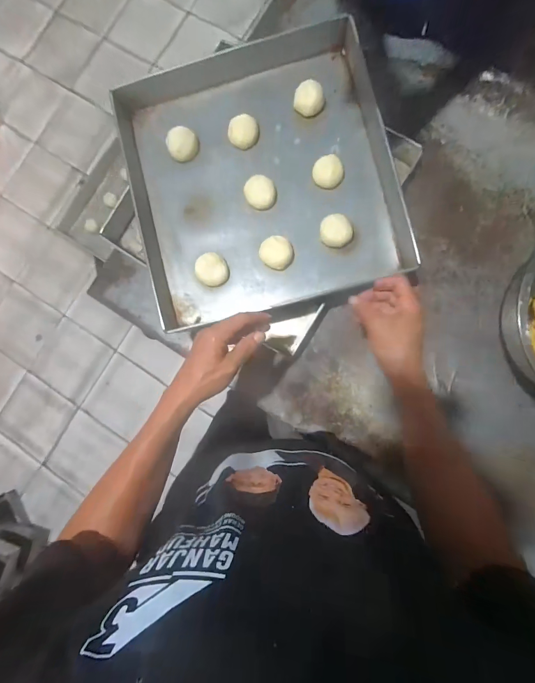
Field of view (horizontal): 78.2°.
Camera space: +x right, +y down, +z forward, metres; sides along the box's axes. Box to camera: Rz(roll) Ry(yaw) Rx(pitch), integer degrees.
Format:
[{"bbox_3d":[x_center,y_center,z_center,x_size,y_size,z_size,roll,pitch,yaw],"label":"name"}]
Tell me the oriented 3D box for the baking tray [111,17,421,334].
[{"bbox_3d":[-0.014,-0.299,0.609,0.466,0.078,0.479,-13,87,5],"label":"baking tray"}]

